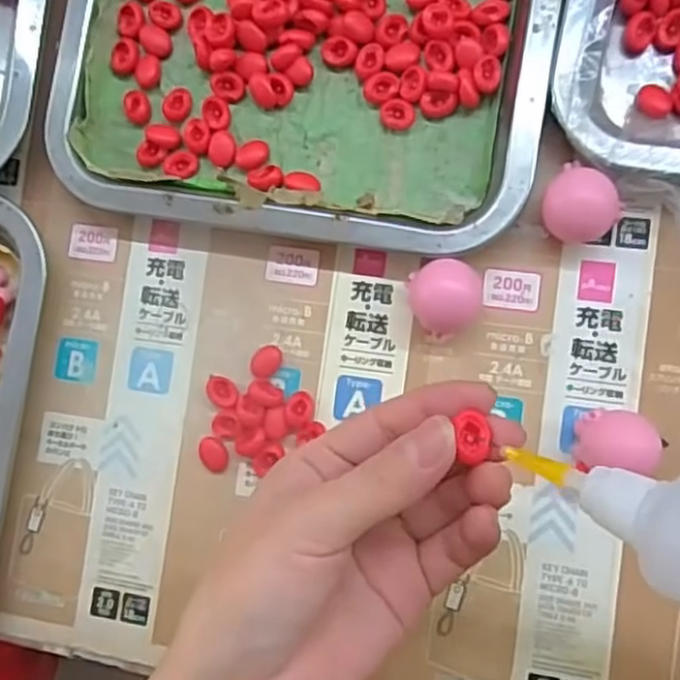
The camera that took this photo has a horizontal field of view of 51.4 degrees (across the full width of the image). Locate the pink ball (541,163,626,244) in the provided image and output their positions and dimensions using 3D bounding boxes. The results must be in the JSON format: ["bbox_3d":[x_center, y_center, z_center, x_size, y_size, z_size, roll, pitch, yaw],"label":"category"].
[{"bbox_3d":[0.097,-0.053,0.288,0.029,0.021,0.030,-1,87,9],"label":"pink ball"}]

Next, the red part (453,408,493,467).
[{"bbox_3d":[0.040,0.029,0.209,0.010,0.004,0.014,-10,85,8],"label":"red part"}]

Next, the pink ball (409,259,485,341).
[{"bbox_3d":[0.044,-0.018,0.291,0.029,0.024,0.030,-1,87,9],"label":"pink ball"}]

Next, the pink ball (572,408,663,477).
[{"bbox_3d":[0.108,0.040,0.279,0.030,0.020,0.023,4,87,9],"label":"pink ball"}]

